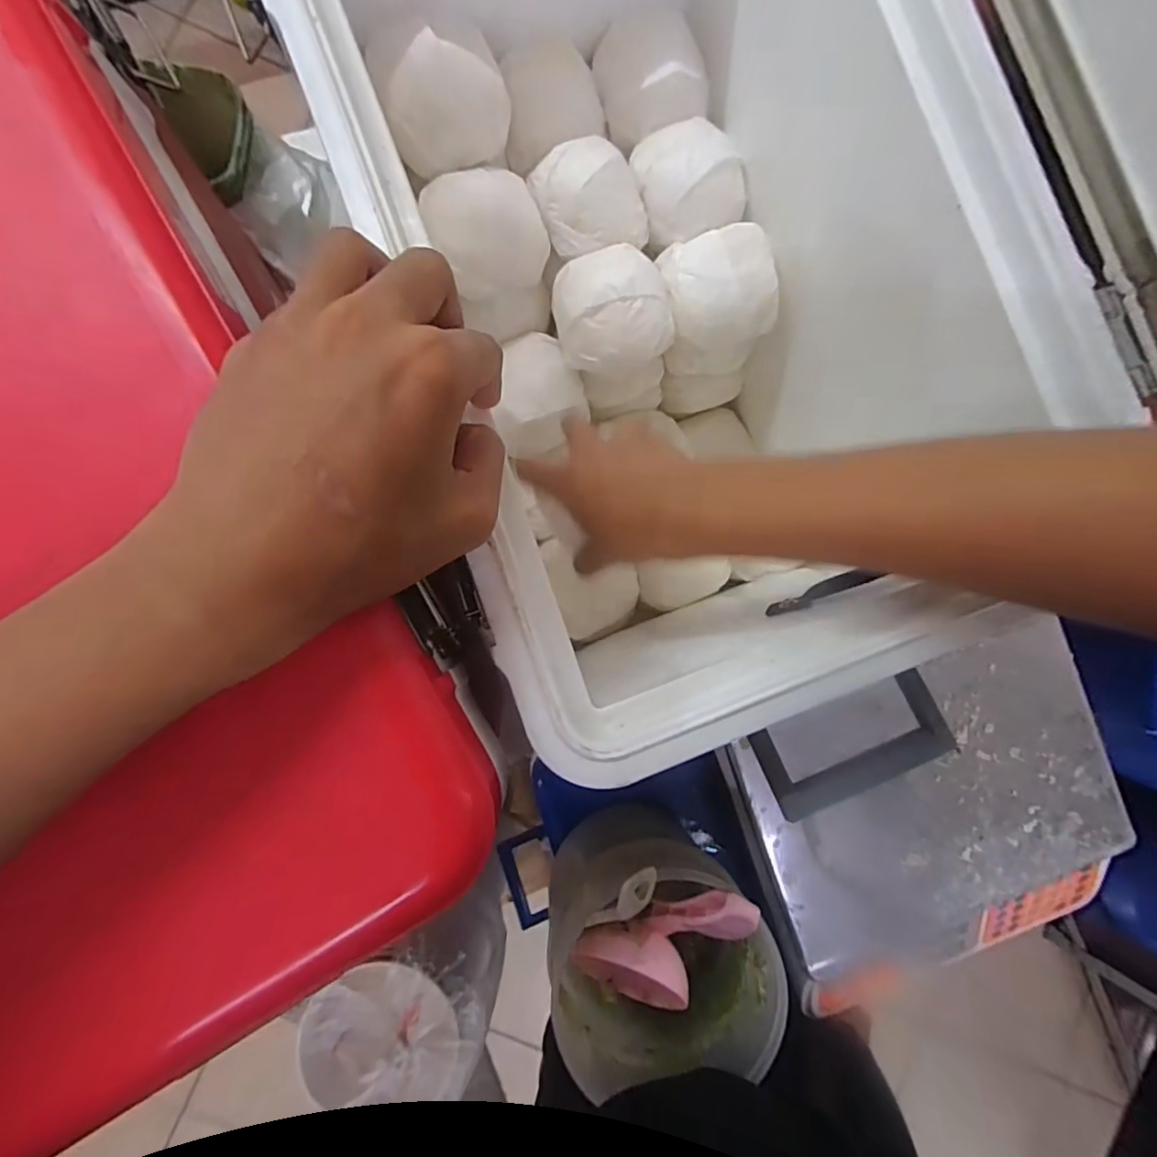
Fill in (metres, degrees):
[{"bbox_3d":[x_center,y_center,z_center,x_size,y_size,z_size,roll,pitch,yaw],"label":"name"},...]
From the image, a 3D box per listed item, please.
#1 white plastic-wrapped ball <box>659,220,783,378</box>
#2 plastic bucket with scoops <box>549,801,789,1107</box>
[{"bbox_3d":[0.104,-0.214,0.427,0.078,0.072,0.079,0,86,-4],"label":"white plastic-wrapped ball"},{"bbox_3d":[0.063,0.292,0.445,0.157,0.201,0.166,0,86,-4],"label":"plastic bucket with scoops"}]

